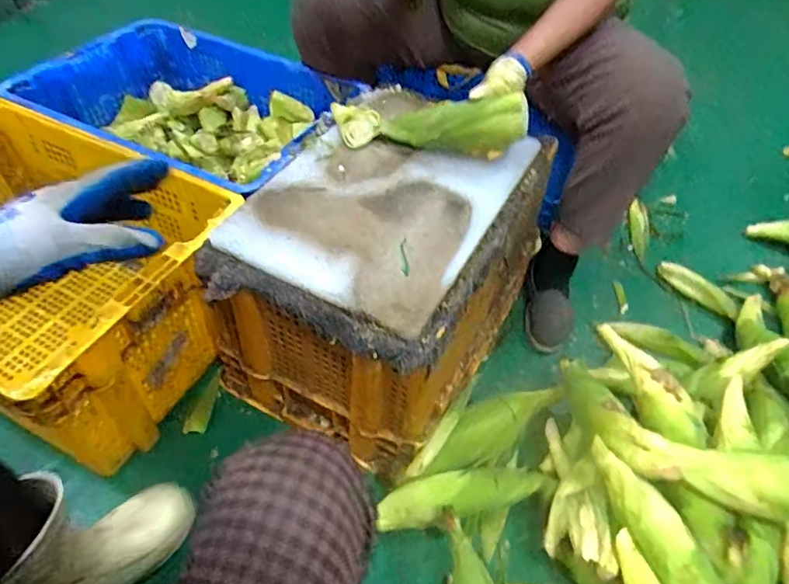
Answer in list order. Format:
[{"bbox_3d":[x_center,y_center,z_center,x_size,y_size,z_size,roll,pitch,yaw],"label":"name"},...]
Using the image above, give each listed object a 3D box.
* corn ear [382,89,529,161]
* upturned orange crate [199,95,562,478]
[{"bbox_3d":[0.090,-0.255,0.841,0.218,0.082,0.066,5,48,20],"label":"corn ear"},{"bbox_3d":[0.005,-0.051,0.906,0.368,0.301,0.533,26,53,18],"label":"upturned orange crate"}]

